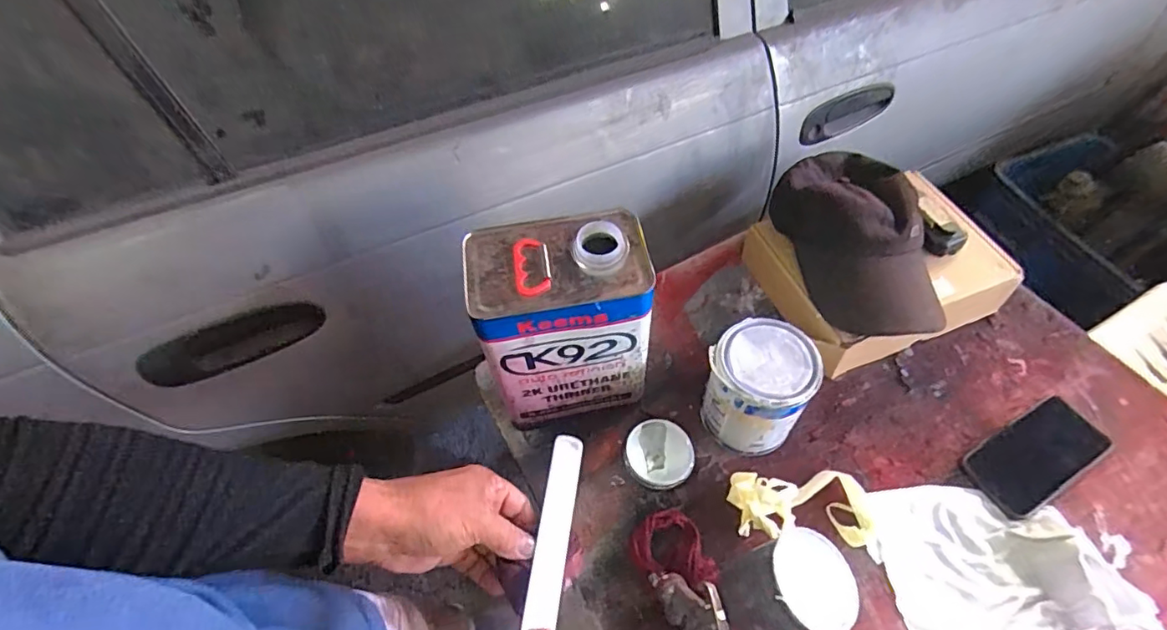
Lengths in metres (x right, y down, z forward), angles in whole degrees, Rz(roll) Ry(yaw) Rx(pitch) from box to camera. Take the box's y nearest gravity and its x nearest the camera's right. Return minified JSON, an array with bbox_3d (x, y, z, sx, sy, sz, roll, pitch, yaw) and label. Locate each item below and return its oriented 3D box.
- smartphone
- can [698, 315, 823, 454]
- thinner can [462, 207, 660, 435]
[{"bbox_3d":[0.501,0.153,0.609,0.166,0.007,0.076,-25,59,-14],"label":"smartphone"},{"bbox_3d":[0.189,0.081,0.610,0.099,0.132,0.100,-1,56,2],"label":"can"},{"bbox_3d":[-0.020,0.018,0.594,0.158,0.242,0.102,-8,56,-3],"label":"thinner can"}]

